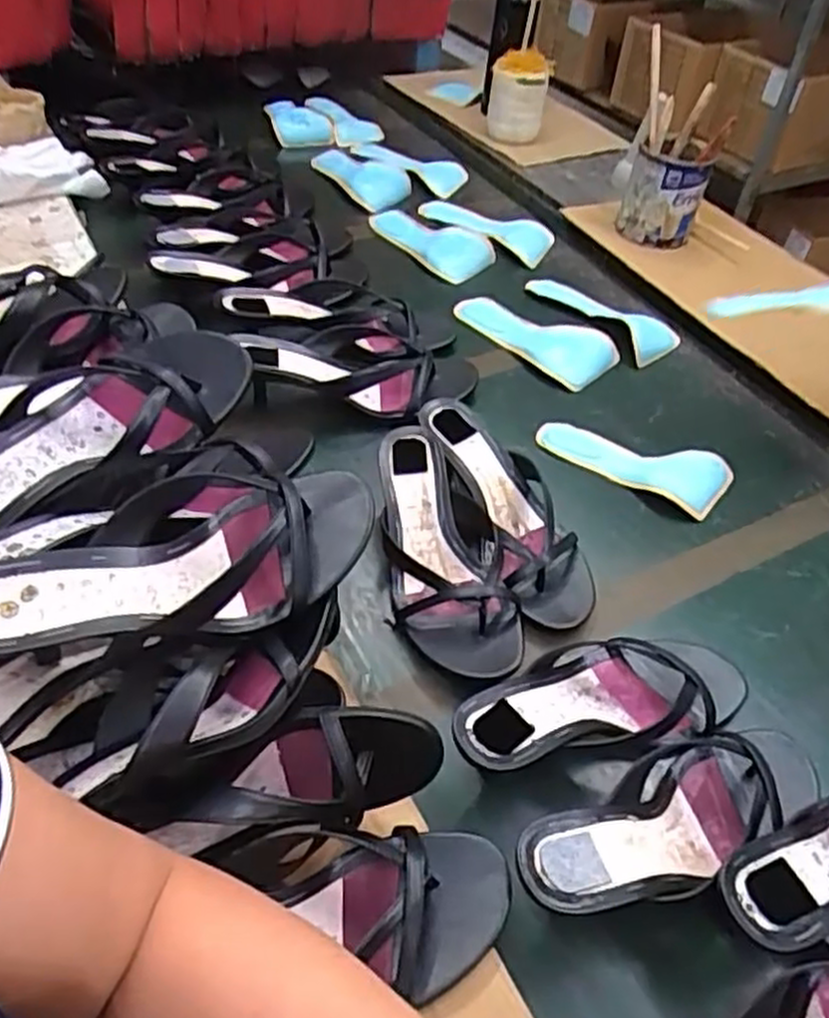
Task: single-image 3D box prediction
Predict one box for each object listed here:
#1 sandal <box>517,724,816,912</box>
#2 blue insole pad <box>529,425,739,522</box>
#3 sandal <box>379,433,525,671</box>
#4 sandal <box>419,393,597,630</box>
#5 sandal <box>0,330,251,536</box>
[{"bbox_3d":[0.172,0.196,0.486,0.246,0.053,0.080,-8,44,-33],"label":"sandal"},{"bbox_3d":[0.218,-0.053,0.765,0.180,0.022,0.071,29,51,21],"label":"blue insole pad"},{"bbox_3d":[0.024,0.033,0.629,0.094,0.058,0.229,-2,47,-7],"label":"sandal"},{"bbox_3d":[0.085,-0.004,0.668,0.087,0.051,0.240,-15,59,-20],"label":"sandal"},{"bbox_3d":[-0.220,-0.053,0.507,0.085,0.050,0.231,36,53,26],"label":"sandal"}]

